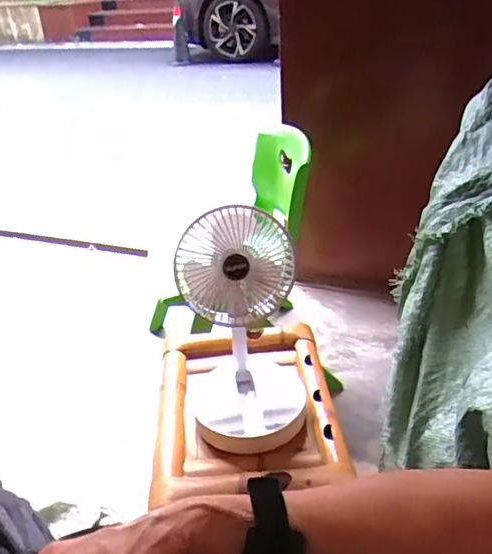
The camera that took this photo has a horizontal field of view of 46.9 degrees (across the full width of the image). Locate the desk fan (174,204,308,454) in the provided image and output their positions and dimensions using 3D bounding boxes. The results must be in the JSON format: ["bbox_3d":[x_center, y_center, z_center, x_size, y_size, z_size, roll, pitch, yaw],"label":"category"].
[{"bbox_3d":[-0.003,0.062,0.805,0.165,0.290,0.228,-2,30,3],"label":"desk fan"}]

